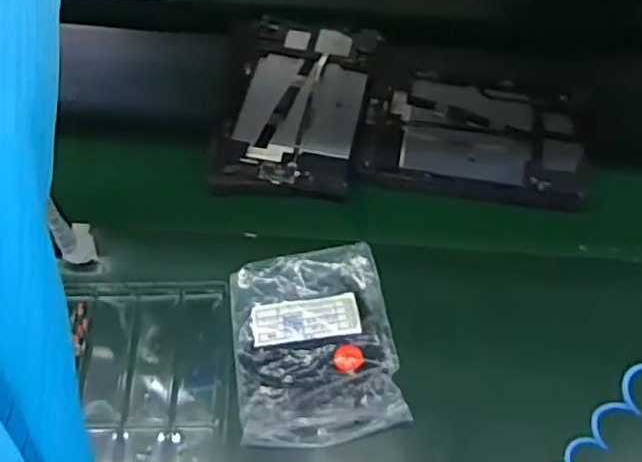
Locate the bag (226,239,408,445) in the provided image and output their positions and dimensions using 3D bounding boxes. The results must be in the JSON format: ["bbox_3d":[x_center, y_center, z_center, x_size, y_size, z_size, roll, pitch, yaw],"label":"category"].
[{"bbox_3d":[-0.006,0.100,0.565,0.142,0.027,0.172,-9,60,-5],"label":"bag"}]

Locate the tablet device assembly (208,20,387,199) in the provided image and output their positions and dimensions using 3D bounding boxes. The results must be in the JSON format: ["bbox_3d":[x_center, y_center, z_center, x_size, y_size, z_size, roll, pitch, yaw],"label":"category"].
[{"bbox_3d":[-0.025,-0.145,0.705,0.151,0.015,0.256,10,60,6],"label":"tablet device assembly"}]

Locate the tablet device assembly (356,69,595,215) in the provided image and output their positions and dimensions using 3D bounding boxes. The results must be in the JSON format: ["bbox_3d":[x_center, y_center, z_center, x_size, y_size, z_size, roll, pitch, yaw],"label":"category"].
[{"bbox_3d":[0.168,-0.108,0.678,0.237,0.017,0.156,11,60,7],"label":"tablet device assembly"}]

